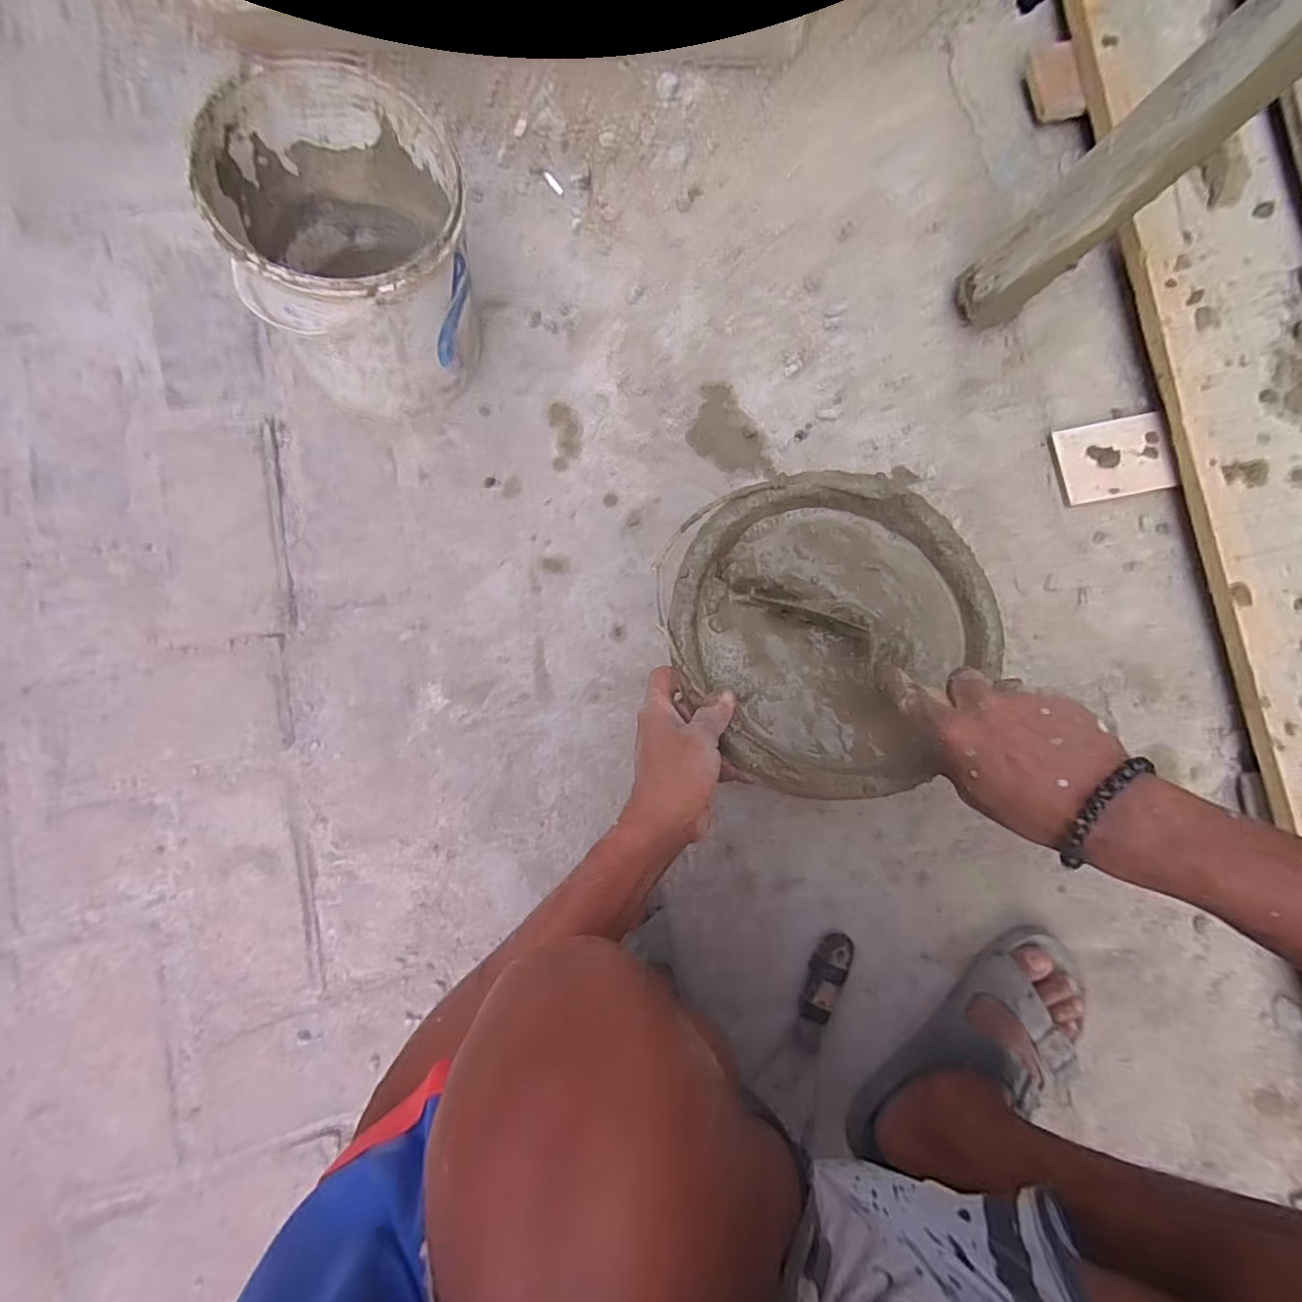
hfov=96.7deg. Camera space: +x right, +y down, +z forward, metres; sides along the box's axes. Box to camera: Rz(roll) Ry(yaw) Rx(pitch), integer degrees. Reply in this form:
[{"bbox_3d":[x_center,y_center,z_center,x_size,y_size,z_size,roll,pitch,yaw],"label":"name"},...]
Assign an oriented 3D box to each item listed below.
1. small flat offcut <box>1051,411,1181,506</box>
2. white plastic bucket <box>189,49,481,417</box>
[{"bbox_3d":[0.436,-0.183,0.548,0.094,0.012,0.076,-8,84,6],"label":"small flat offcut"},{"bbox_3d":[-0.239,-0.324,0.499,0.170,0.202,0.175,0,84,-4],"label":"white plastic bucket"}]

